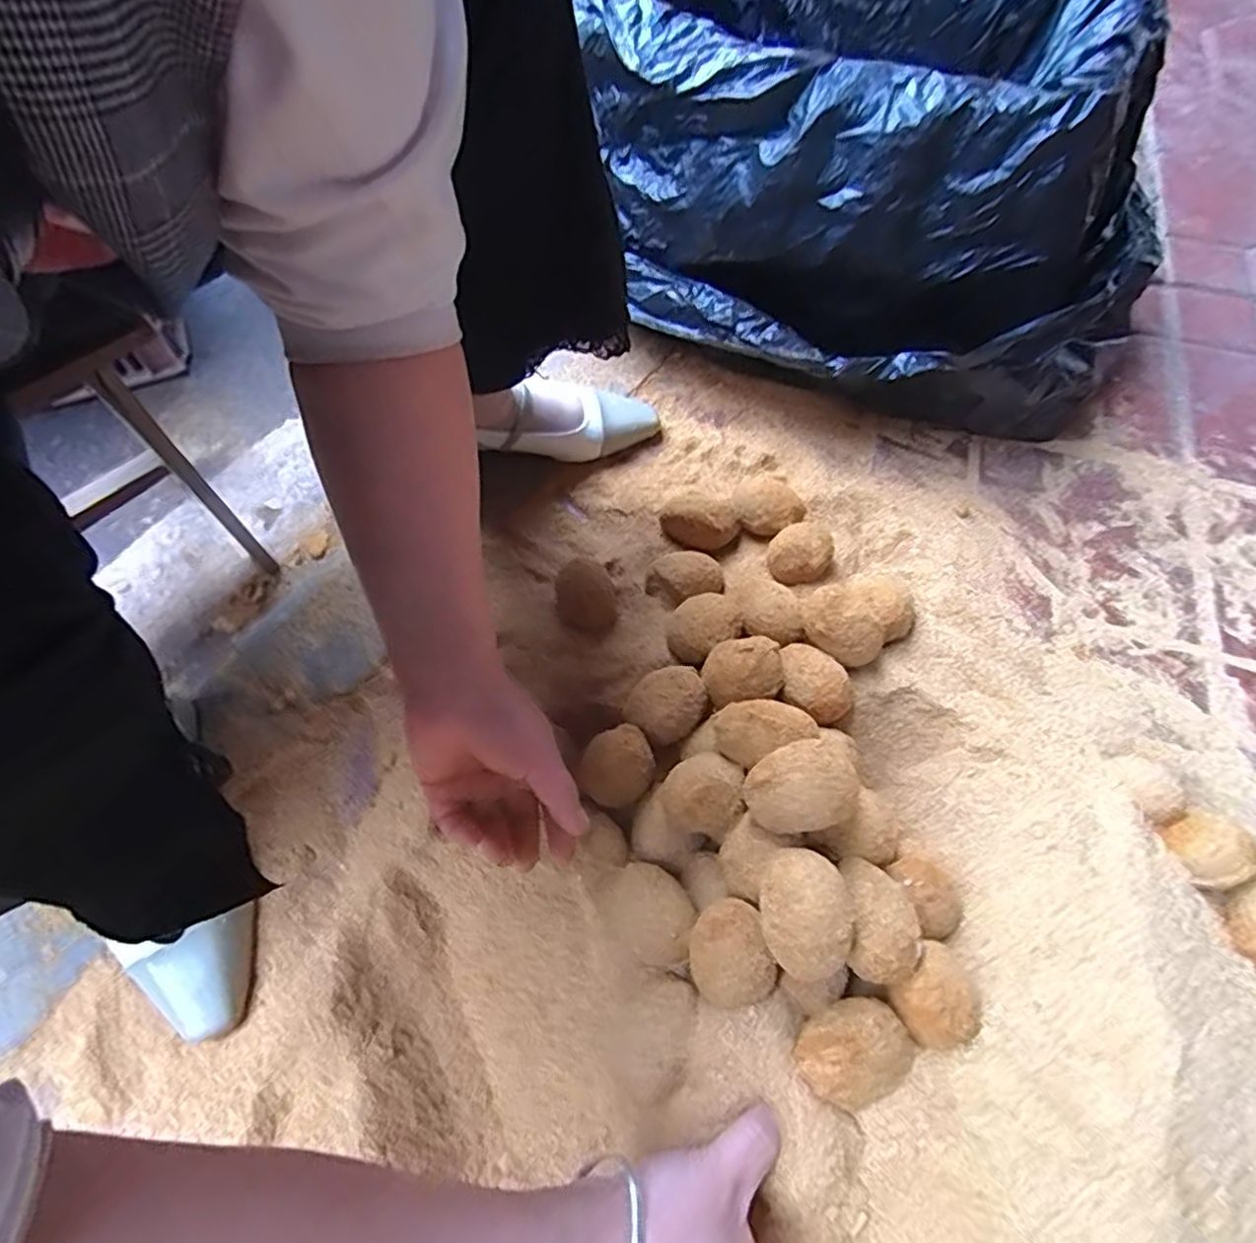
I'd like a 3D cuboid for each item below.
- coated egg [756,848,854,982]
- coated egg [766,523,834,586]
[{"bbox_3d":[0.096,0.159,0.358,0.047,0.043,0.064,8,64,1],"label":"coated egg"},{"bbox_3d":[0.142,-0.049,0.543,0.049,0.049,0.049,1,64,-2],"label":"coated egg"}]

